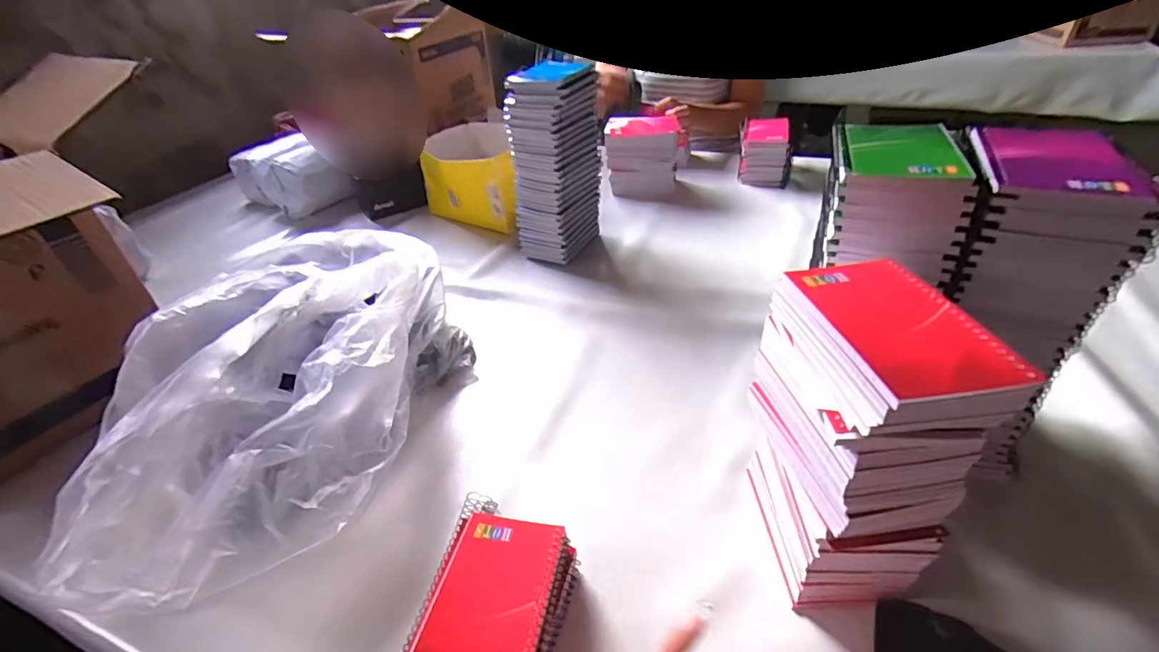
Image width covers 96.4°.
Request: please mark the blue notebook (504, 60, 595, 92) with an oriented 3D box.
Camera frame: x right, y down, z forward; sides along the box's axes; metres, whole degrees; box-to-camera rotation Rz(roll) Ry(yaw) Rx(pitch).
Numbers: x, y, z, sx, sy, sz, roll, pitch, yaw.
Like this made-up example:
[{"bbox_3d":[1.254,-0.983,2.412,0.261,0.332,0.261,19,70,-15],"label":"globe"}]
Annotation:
[{"bbox_3d":[-0.036,-0.371,0.767,0.090,0.019,0.140,14,41,25],"label":"blue notebook"}]

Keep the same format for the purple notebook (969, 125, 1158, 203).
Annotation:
[{"bbox_3d":[0.346,-0.123,0.382,0.090,0.013,0.125,11,40,21],"label":"purple notebook"}]

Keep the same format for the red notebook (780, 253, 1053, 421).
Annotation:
[{"bbox_3d":[0.189,0.000,0.313,0.080,0.017,0.128,-8,36,-3],"label":"red notebook"}]

